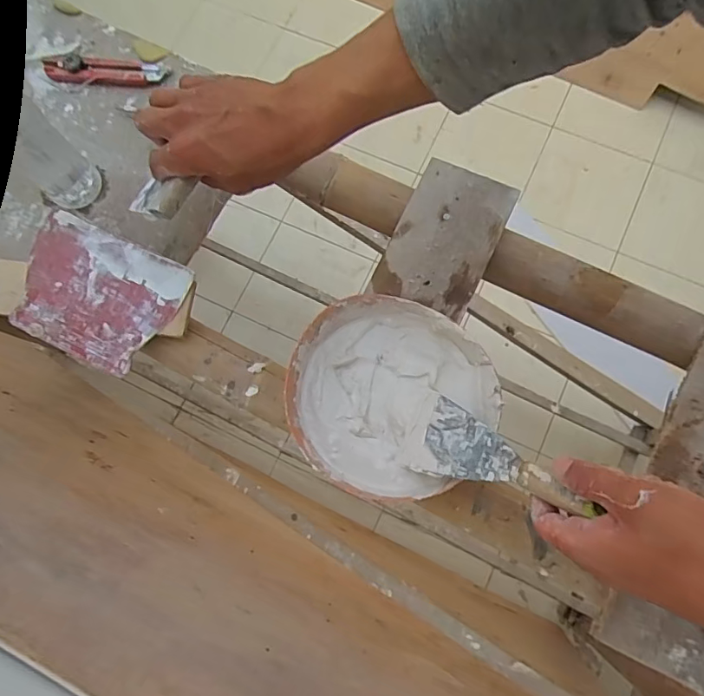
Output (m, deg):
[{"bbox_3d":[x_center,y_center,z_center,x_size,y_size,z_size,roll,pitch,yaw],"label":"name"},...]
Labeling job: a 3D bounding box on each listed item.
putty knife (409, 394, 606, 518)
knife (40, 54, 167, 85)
[{"bbox_3d":[0.106,0.085,0.374,0.013,0.155,0.061,40,78,-30],"label":"putty knife"},{"bbox_3d":[-0.283,-0.318,0.565,0.141,0.017,0.032,7,77,3],"label":"knife"}]

